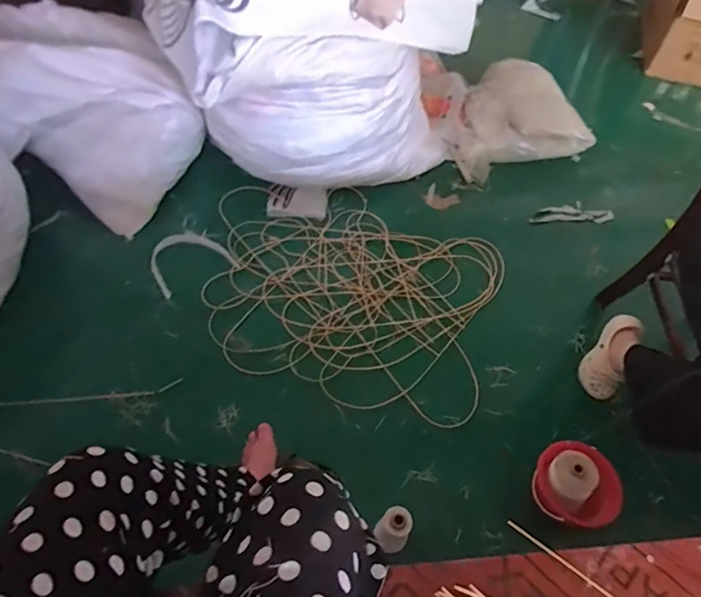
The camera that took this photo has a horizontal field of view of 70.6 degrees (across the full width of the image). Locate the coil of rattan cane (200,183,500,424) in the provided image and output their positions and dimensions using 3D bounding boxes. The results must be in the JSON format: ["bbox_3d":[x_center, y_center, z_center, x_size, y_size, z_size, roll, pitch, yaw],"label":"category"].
[{"bbox_3d":[-0.031,-0.049,1.647,0.996,0.046,0.783,17,55,9],"label":"coil of rattan cane"}]

